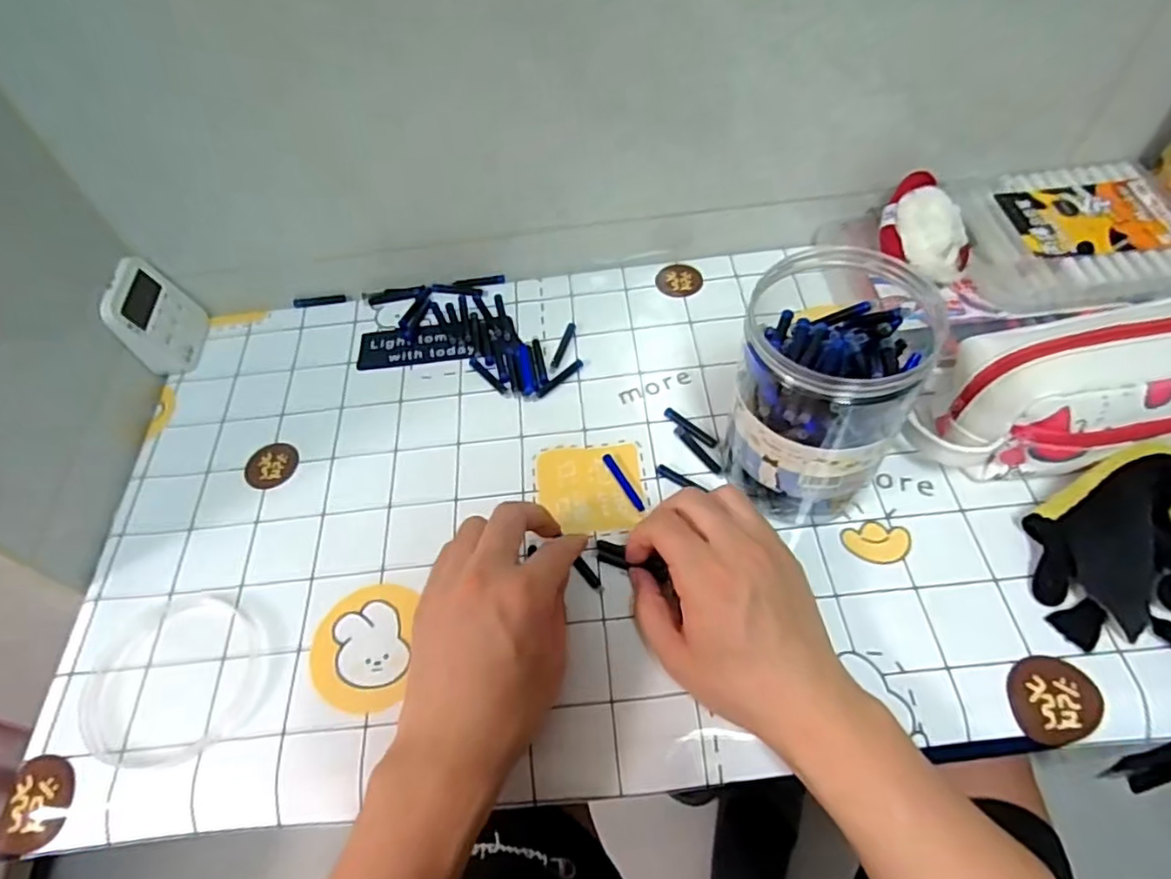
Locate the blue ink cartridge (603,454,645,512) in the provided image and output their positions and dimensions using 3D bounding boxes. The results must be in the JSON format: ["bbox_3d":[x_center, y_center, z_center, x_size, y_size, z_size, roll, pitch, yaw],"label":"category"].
[{"bbox_3d":[0.027,0.030,0.456,0.007,0.004,0.050,-27,57,-13],"label":"blue ink cartridge"}]

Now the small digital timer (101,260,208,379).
[{"bbox_3d":[-0.362,-0.102,0.547,0.011,0.083,0.076,-13,57,20],"label":"small digital timer"}]

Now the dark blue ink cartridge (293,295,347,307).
[{"bbox_3d":[-0.241,-0.126,0.590,0.048,0.006,0.007,-3,55,3],"label":"dark blue ink cartridge"}]

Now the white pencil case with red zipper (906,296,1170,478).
[{"bbox_3d":[0.320,-0.031,0.414,0.200,0.097,0.082,-9,55,-1],"label":"white pencil case with red zipper"}]

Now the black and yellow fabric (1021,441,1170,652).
[{"bbox_3d":[0.331,0.071,0.375,0.130,0.044,0.120,-24,57,-11],"label":"black and yellow fabric"}]

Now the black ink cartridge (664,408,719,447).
[{"bbox_3d":[0.078,-0.008,0.478,0.048,0.006,0.008,37,66,26],"label":"black ink cartridge"}]

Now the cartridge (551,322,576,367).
[{"bbox_3d":[-0.019,-0.078,0.536,0.007,0.004,0.047,14,58,14],"label":"cartridge"}]

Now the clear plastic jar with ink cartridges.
[{"bbox_3d":[0.141,-0.021,0.398,0.098,0.141,0.100,13,58,14],"label":"clear plastic jar with ink cartridges"}]

